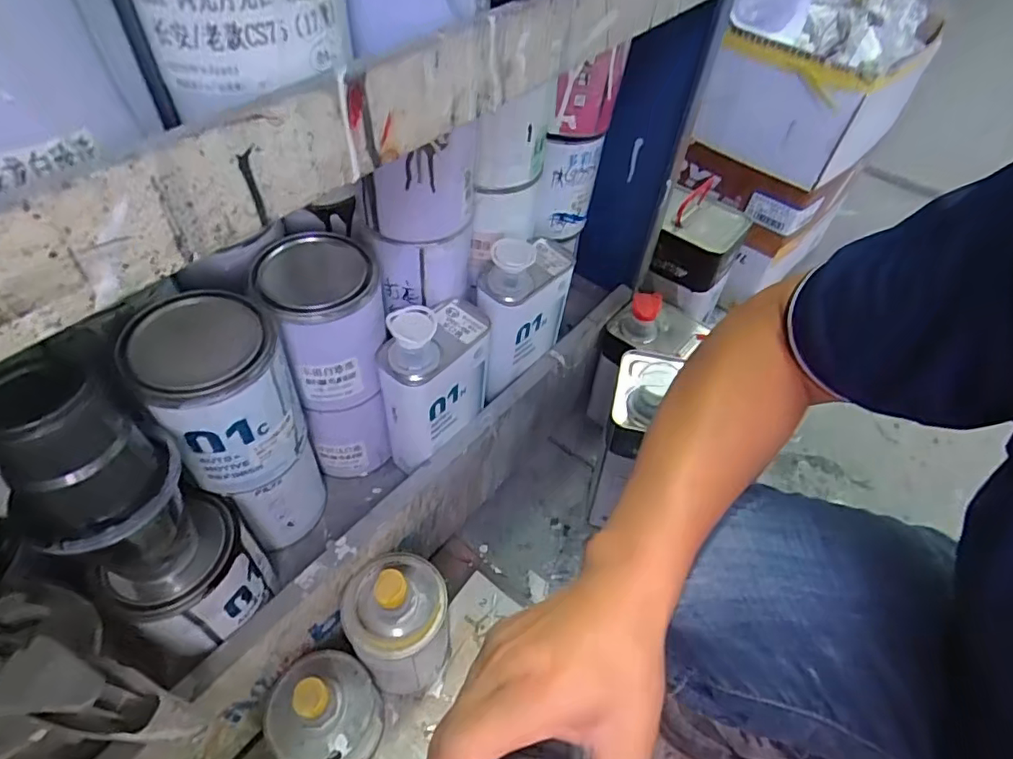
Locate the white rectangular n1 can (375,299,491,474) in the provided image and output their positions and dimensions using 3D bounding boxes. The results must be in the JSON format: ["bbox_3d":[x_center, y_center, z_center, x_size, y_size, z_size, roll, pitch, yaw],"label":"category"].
[{"bbox_3d":[-0.069,0.000,0.567,0.058,0.190,0.117,33,56,22],"label":"white rectangular n1 can"}]

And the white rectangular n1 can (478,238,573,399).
[{"bbox_3d":[0.015,-0.079,0.625,0.136,0.171,0.056,-36,61,-28],"label":"white rectangular n1 can"}]

